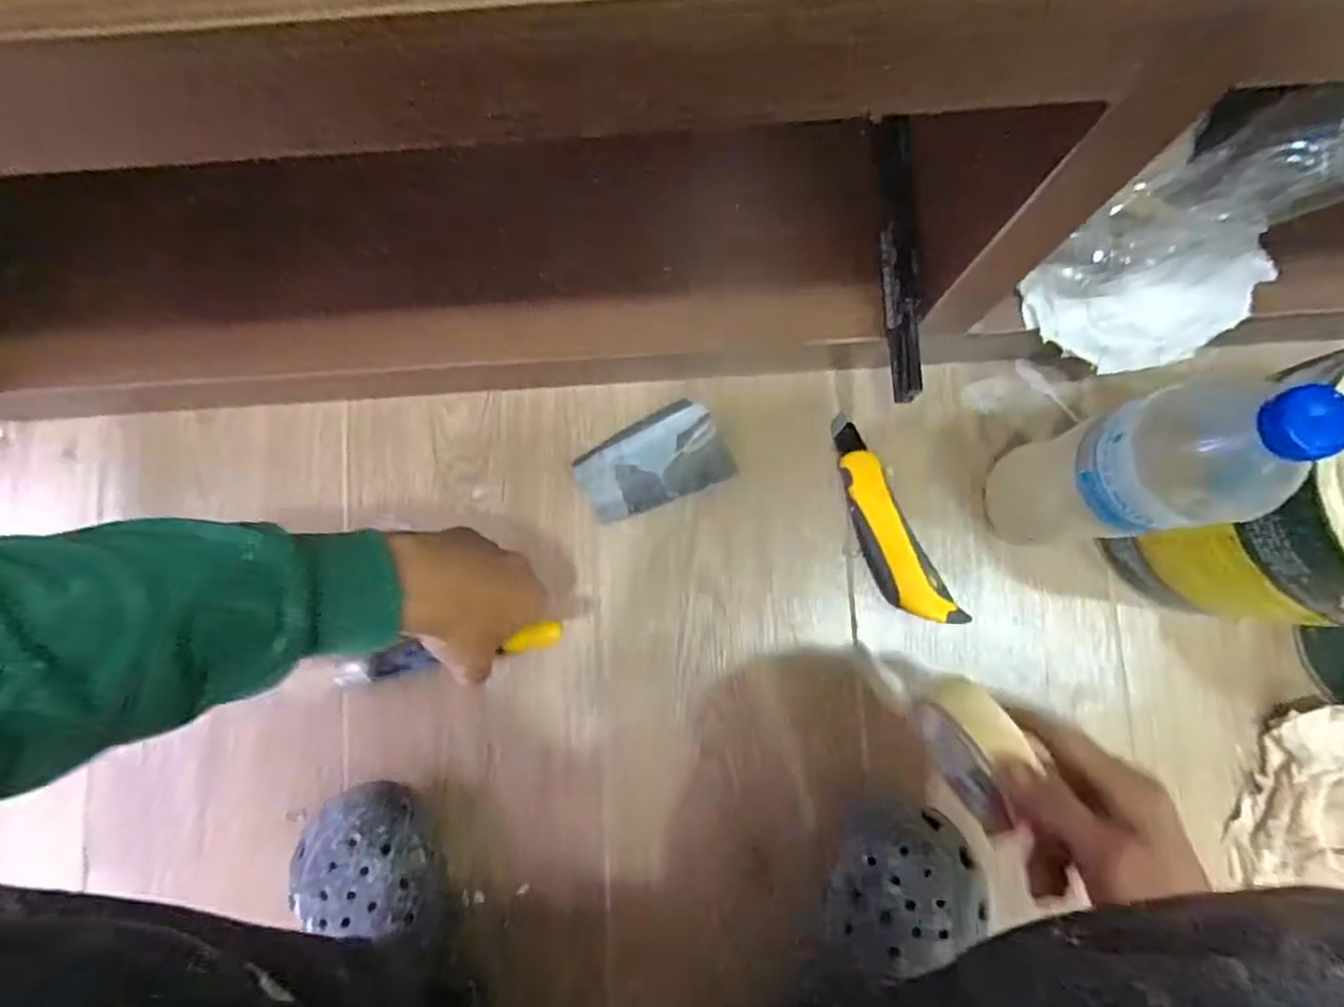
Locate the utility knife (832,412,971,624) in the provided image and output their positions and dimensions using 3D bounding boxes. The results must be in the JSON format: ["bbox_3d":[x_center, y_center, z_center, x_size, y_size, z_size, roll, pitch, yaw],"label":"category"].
[{"bbox_3d":[0.162,0.017,0.540,0.049,0.032,0.178,-26,84,-2],"label":"utility knife"}]

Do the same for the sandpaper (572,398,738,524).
[{"bbox_3d":[-0.016,-0.034,0.552,0.118,0.025,0.069,-22,83,-1],"label":"sandpaper"}]

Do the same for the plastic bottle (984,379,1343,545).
[{"bbox_3d":[0.274,-0.017,0.424,0.065,0.259,0.074,-19,83,-1],"label":"plastic bottle"}]

